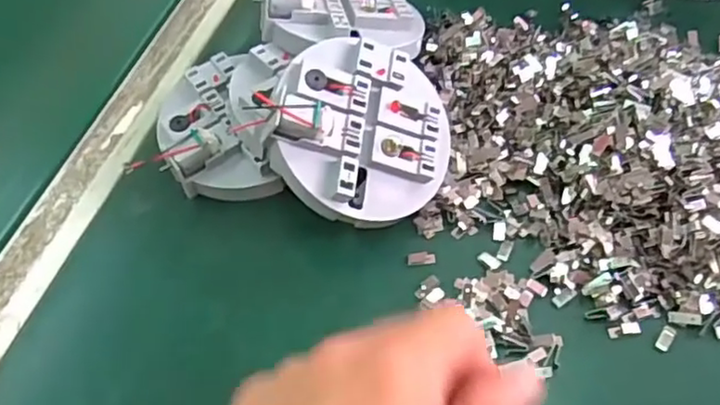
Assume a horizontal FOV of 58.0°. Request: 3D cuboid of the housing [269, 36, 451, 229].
[{"bbox_3d":[0.004,-0.040,0.344,0.097,0.019,0.098,5,77,-21],"label":"housing"}]

